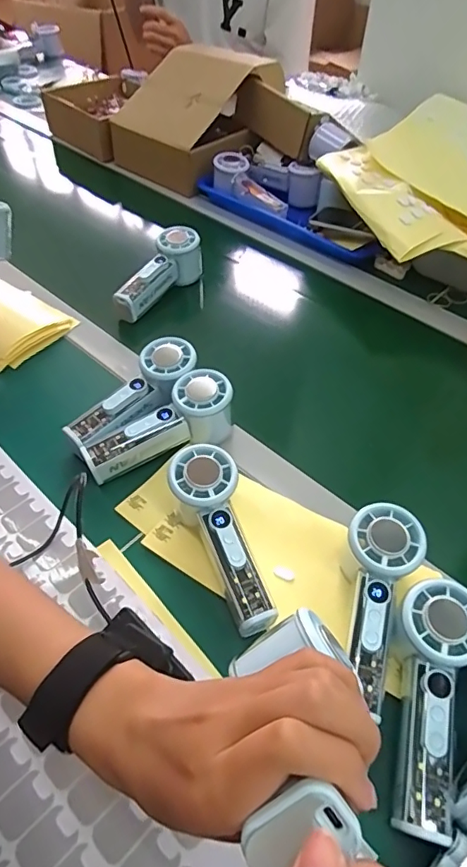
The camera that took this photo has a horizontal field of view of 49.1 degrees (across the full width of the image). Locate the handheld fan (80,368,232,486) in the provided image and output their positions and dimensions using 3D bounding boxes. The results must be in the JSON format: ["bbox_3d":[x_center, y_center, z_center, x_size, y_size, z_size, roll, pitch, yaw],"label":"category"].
[{"bbox_3d":[-0.071,-0.002,0.506,0.155,0.062,0.055,-30,55,-11],"label":"handheld fan"}]

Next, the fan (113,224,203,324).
[{"bbox_3d":[-0.095,-0.206,0.668,0.054,0.059,0.159,21,51,16],"label":"fan"}]

